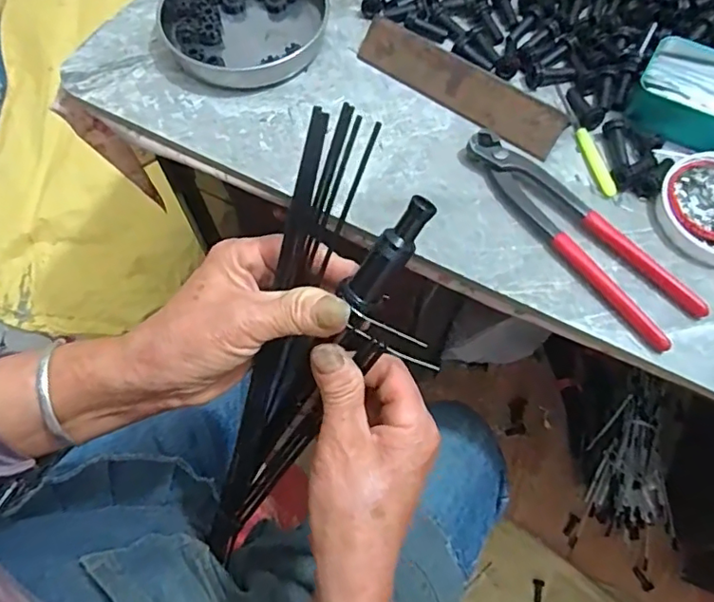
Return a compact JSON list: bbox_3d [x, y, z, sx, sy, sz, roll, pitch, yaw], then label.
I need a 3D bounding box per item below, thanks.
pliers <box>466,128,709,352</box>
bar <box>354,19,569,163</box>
[{"bbox_3d":[0.153,-0.053,0.389,0.045,0.017,0.193,-34,69,-14],"label":"pliers"},{"bbox_3d":[0.078,-0.171,0.438,0.177,0.011,0.037,35,115,15],"label":"bar"}]

